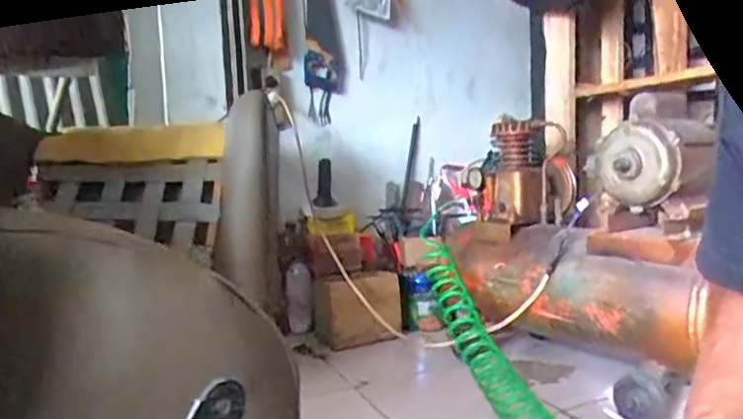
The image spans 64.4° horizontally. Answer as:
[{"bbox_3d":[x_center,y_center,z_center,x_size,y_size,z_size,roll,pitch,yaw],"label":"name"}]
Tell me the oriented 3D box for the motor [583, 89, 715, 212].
[{"bbox_3d":[0.516,-0.110,1.058,0.198,0.206,0.165,-5,7,-27],"label":"motor"}]

